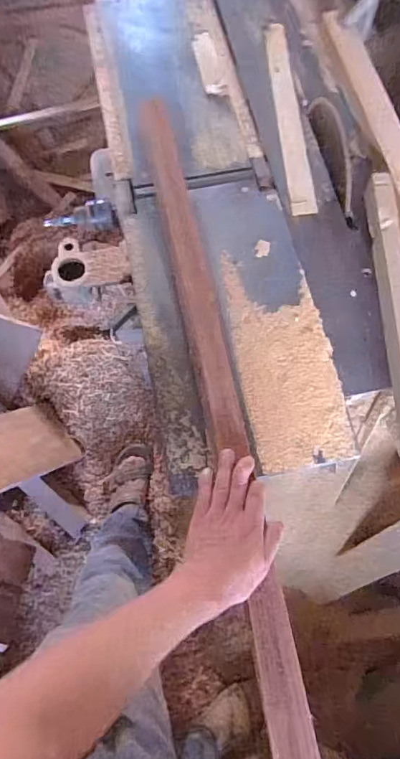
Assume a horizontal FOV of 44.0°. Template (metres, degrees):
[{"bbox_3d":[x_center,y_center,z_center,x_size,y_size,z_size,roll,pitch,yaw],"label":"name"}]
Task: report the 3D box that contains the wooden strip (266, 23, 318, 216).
[{"bbox_3d":[0.160,-0.480,0.889,0.042,0.011,0.435,-4,69,0],"label":"wooden strip"}]

